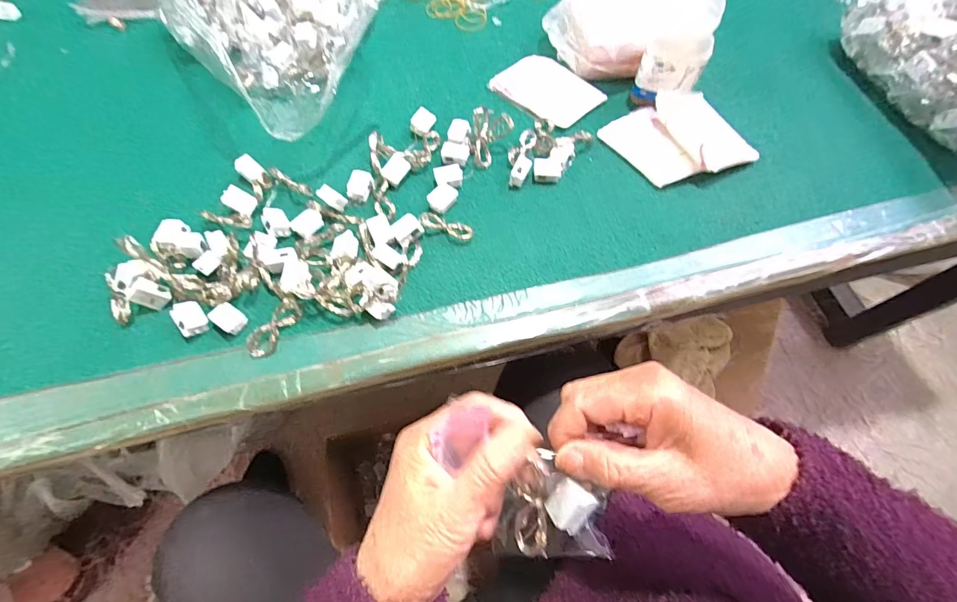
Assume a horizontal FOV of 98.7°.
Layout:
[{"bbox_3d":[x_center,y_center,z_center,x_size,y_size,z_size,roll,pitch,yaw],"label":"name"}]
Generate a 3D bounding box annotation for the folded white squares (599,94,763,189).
[{"bbox_3d":[0.213,-0.175,0.439,0.115,0.028,0.114,-24,66,-12],"label":"folded white squares"}]

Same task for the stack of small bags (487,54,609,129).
[{"bbox_3d":[0.082,-0.250,0.485,0.086,0.011,0.111,-40,70,-18],"label":"stack of small bags"}]

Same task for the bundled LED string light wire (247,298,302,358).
[{"bbox_3d":[-0.177,0.023,0.357,0.020,0.014,0.056,26,66,13],"label":"bundled LED string light wire"}]

